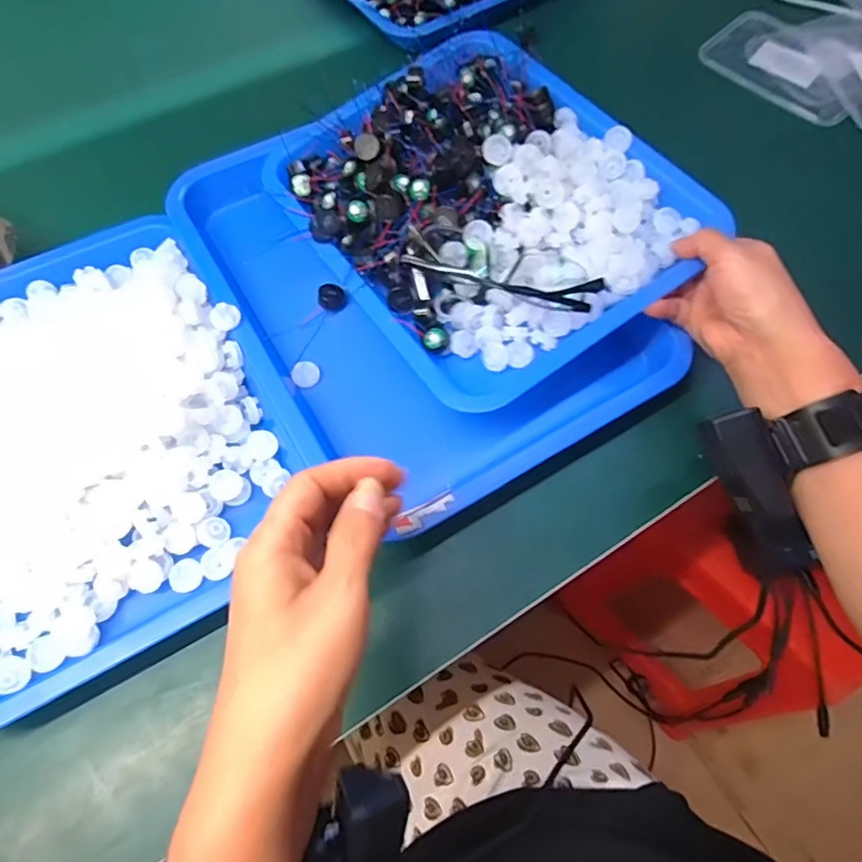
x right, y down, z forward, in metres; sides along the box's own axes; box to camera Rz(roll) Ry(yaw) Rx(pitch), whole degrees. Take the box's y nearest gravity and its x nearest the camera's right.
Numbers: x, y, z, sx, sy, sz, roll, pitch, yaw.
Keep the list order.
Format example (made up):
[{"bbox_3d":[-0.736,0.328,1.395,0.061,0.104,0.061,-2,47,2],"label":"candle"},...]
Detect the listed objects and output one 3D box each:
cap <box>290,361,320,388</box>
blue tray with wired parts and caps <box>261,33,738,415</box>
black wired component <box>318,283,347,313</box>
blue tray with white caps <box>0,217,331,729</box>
[{"bbox_3d":[-0.097,-0.044,0.431,0.021,0.008,0.021,1,65,-1],"label":"cap"},{"bbox_3d":[0.037,-0.191,0.439,0.258,0.058,0.311,-36,72,-4],"label":"blue tray with wired parts and caps"},{"bbox_3d":[-0.080,-0.107,0.453,0.022,0.013,0.020,1,65,-1],"label":"black wired component"},{"bbox_3d":[-0.246,-0.010,0.393,0.256,0.045,0.334,-29,70,-14],"label":"blue tray with white caps"}]

